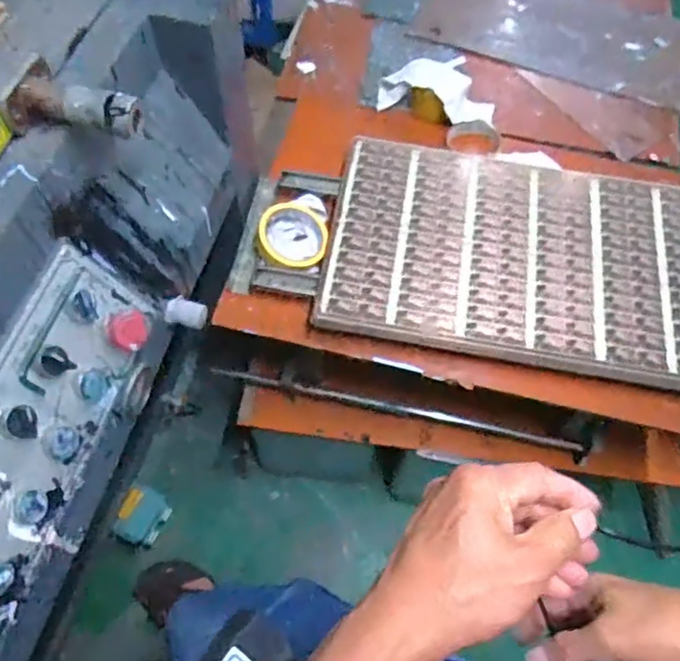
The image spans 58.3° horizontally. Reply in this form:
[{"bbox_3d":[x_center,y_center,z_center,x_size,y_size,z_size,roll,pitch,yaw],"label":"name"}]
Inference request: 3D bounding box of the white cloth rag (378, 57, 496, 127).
[{"bbox_3d":[0.155,-0.377,0.964,0.185,0.059,0.084,25,64,11],"label":"white cloth rag"}]

